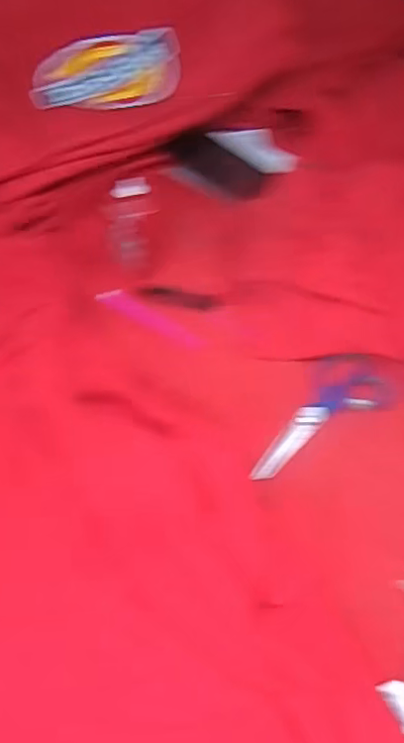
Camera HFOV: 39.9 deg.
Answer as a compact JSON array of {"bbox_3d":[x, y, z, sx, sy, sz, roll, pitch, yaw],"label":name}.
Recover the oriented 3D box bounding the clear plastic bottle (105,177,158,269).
[{"bbox_3d":[-0.081,-0.165,0.621,0.042,0.096,0.038,8,24,13],"label":"clear plastic bottle"}]

